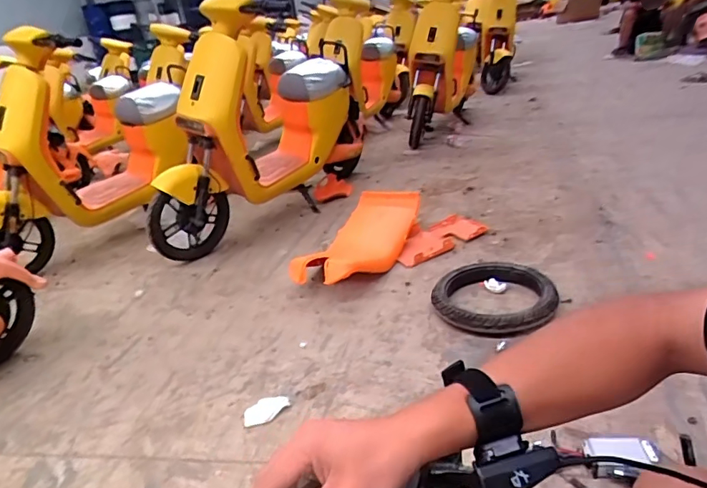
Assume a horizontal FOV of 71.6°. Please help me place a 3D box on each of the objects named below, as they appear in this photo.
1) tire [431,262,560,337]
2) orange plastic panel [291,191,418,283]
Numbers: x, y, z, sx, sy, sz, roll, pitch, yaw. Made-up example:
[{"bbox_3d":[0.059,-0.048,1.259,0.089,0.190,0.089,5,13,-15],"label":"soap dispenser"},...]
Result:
[{"bbox_3d":[0.428,0.148,1.501,0.360,0.079,0.377,-2,25,12],"label":"tire"},{"bbox_3d":[0.039,-0.013,1.930,0.270,0.169,0.702,7,29,30],"label":"orange plastic panel"}]

